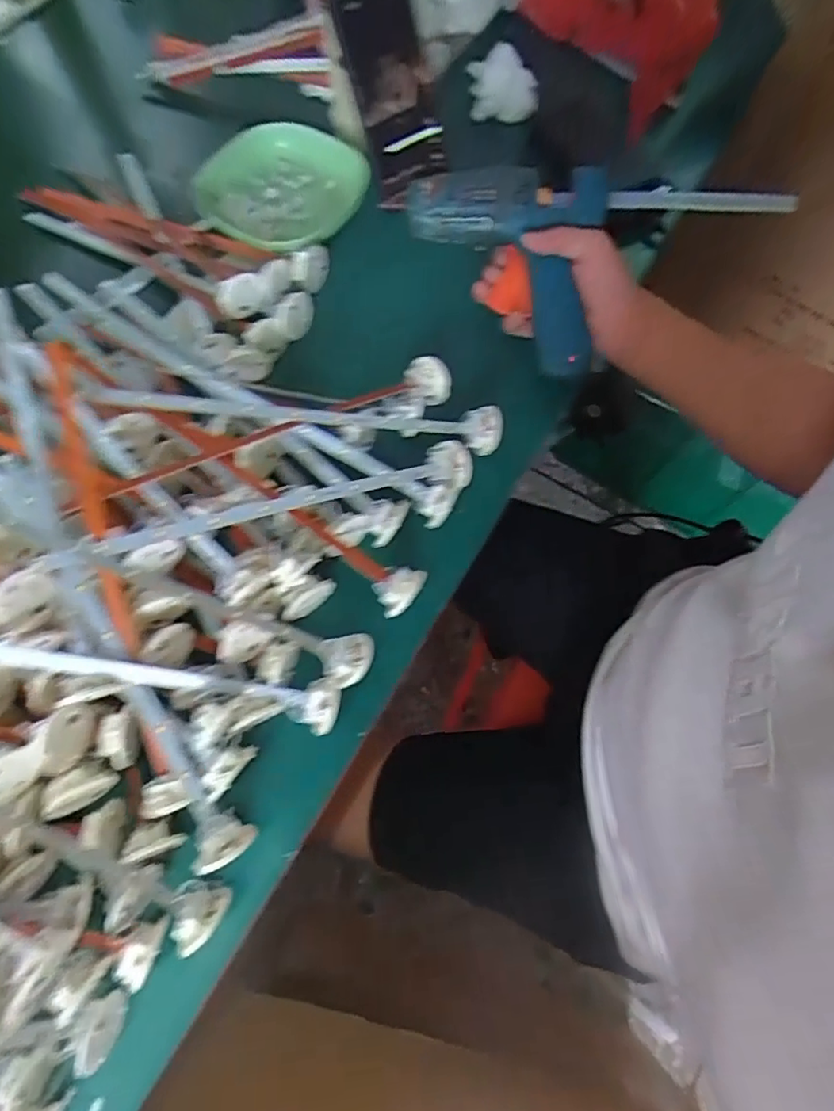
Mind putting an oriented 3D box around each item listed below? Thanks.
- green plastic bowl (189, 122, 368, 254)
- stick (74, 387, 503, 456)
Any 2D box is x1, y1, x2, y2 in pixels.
[{"bbox_3d":[-0.128,-0.337,0.545,0.140,0.037,0.139,1,72,-2],"label":"green plastic bowl"},{"bbox_3d":[-0.076,-0.103,0.424,0.292,0.025,0.033,1,71,-19],"label":"stick"}]

